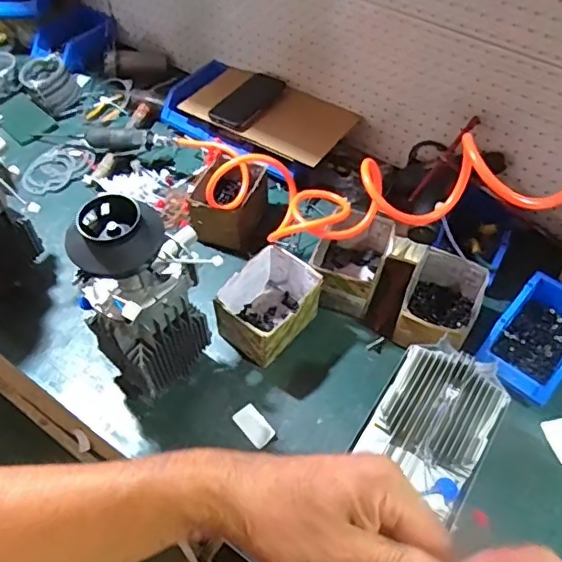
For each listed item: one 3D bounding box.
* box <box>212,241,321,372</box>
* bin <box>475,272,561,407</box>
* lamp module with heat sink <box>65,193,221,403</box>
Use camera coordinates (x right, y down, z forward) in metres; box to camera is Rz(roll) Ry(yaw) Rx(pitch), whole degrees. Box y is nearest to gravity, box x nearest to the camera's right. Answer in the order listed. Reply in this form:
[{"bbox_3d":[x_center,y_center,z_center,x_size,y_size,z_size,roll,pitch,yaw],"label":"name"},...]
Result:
[{"bbox_3d":[-0.020,0.040,0.891,0.118,0.097,0.156,39,61,25],"label":"box"},{"bbox_3d":[0.393,0.084,0.862,0.119,0.070,0.191,35,59,23],"label":"bin"},{"bbox_3d":[-0.163,0.018,0.749,0.115,0.307,0.157,32,58,21],"label":"lamp module with heat sink"}]

